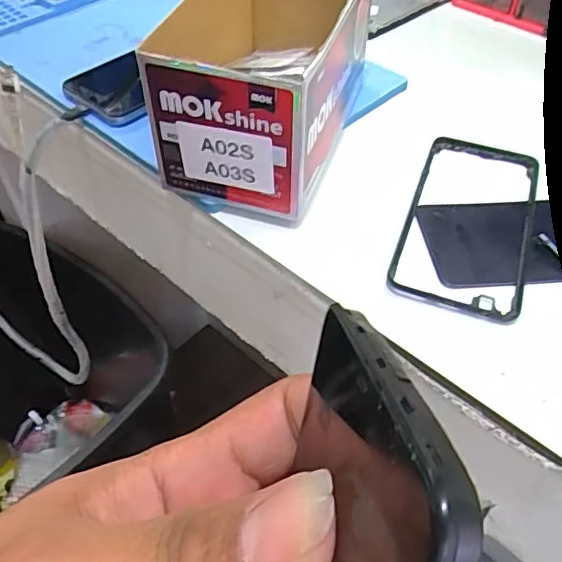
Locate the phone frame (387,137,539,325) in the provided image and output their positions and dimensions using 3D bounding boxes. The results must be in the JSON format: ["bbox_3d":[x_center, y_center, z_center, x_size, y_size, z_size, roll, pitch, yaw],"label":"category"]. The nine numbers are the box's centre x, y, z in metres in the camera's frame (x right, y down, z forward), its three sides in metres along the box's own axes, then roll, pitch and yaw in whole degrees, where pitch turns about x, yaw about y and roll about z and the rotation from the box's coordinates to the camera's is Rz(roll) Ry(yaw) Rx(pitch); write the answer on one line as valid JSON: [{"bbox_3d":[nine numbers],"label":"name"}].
[{"bbox_3d":[0.120,-0.039,0.357,0.074,0.009,0.157,16,52,13],"label":"phone frame"}]

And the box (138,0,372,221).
[{"bbox_3d":[-0.005,-0.145,0.380,0.104,0.092,0.187,16,52,13],"label":"box"}]

